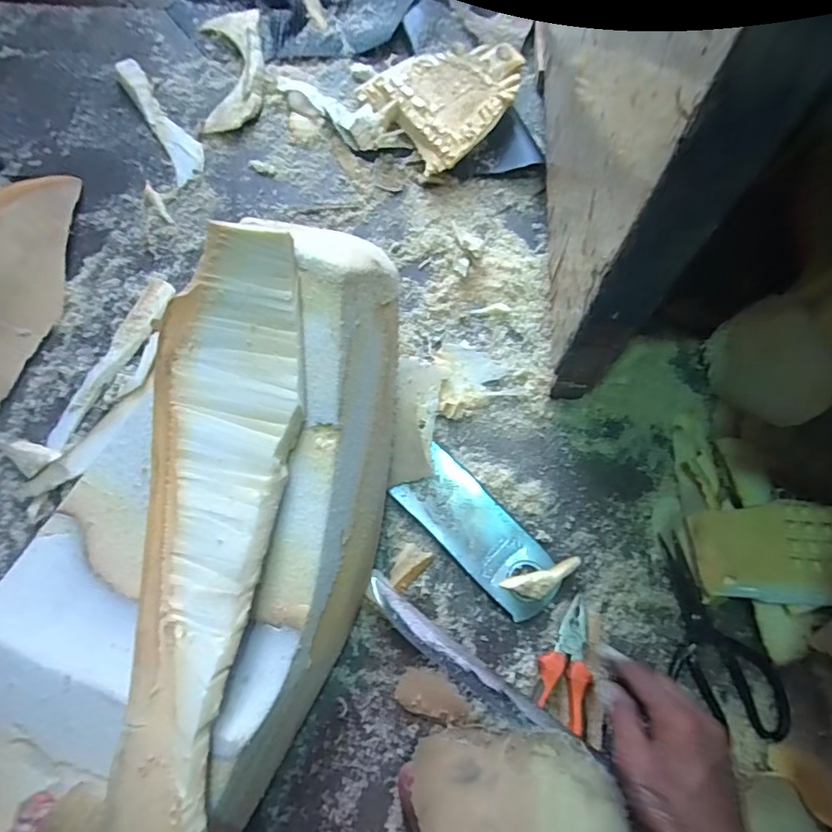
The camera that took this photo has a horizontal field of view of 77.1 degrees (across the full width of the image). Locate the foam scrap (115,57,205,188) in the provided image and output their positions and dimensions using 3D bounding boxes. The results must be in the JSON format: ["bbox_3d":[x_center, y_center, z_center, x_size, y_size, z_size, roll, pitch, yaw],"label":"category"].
[{"bbox_3d":[-0.348,-0.412,0.714,0.048,0.020,0.231,-29,75,-11],"label":"foam scrap"}]

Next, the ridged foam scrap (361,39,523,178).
[{"bbox_3d":[0.043,-0.429,0.702,0.185,0.062,0.185,-35,76,-12],"label":"ridged foam scrap"}]

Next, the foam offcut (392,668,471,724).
[{"bbox_3d":[0.017,0.265,0.496,0.069,0.007,0.039,17,72,4],"label":"foam offcut"}]

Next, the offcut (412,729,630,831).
[{"bbox_3d":[0.089,0.319,0.450,0.179,0.012,0.083,6,65,-2],"label":"offcut"}]

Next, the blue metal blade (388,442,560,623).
[{"bbox_3d":[0.067,0.123,0.547,0.189,0.008,0.072,44,76,12],"label":"blue metal blade"}]

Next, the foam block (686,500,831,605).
[{"bbox_3d":[0.404,0.133,0.509,0.240,0.022,0.097,-1,70,8],"label":"foam block"}]

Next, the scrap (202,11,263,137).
[{"bbox_3d":[-0.260,-0.496,0.737,0.084,0.029,0.214,-7,72,-4],"label":"scrap"}]

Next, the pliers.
[{"bbox_3d":[0.145,0.234,0.502,0.045,0.023,0.124,18,72,4],"label":"pliers"}]

